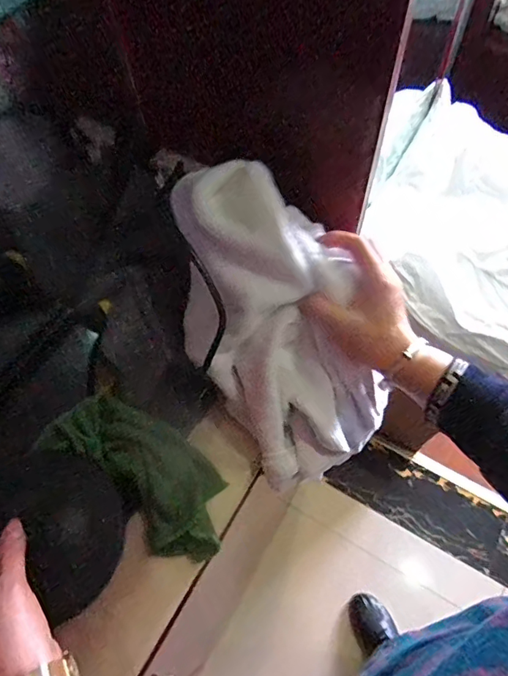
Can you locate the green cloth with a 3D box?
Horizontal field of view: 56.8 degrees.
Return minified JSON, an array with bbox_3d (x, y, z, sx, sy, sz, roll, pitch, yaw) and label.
[{"bbox_3d":[-0.106,0.131,0.462,0.191,0.021,0.092,41,69,3],"label":"green cloth"}]

